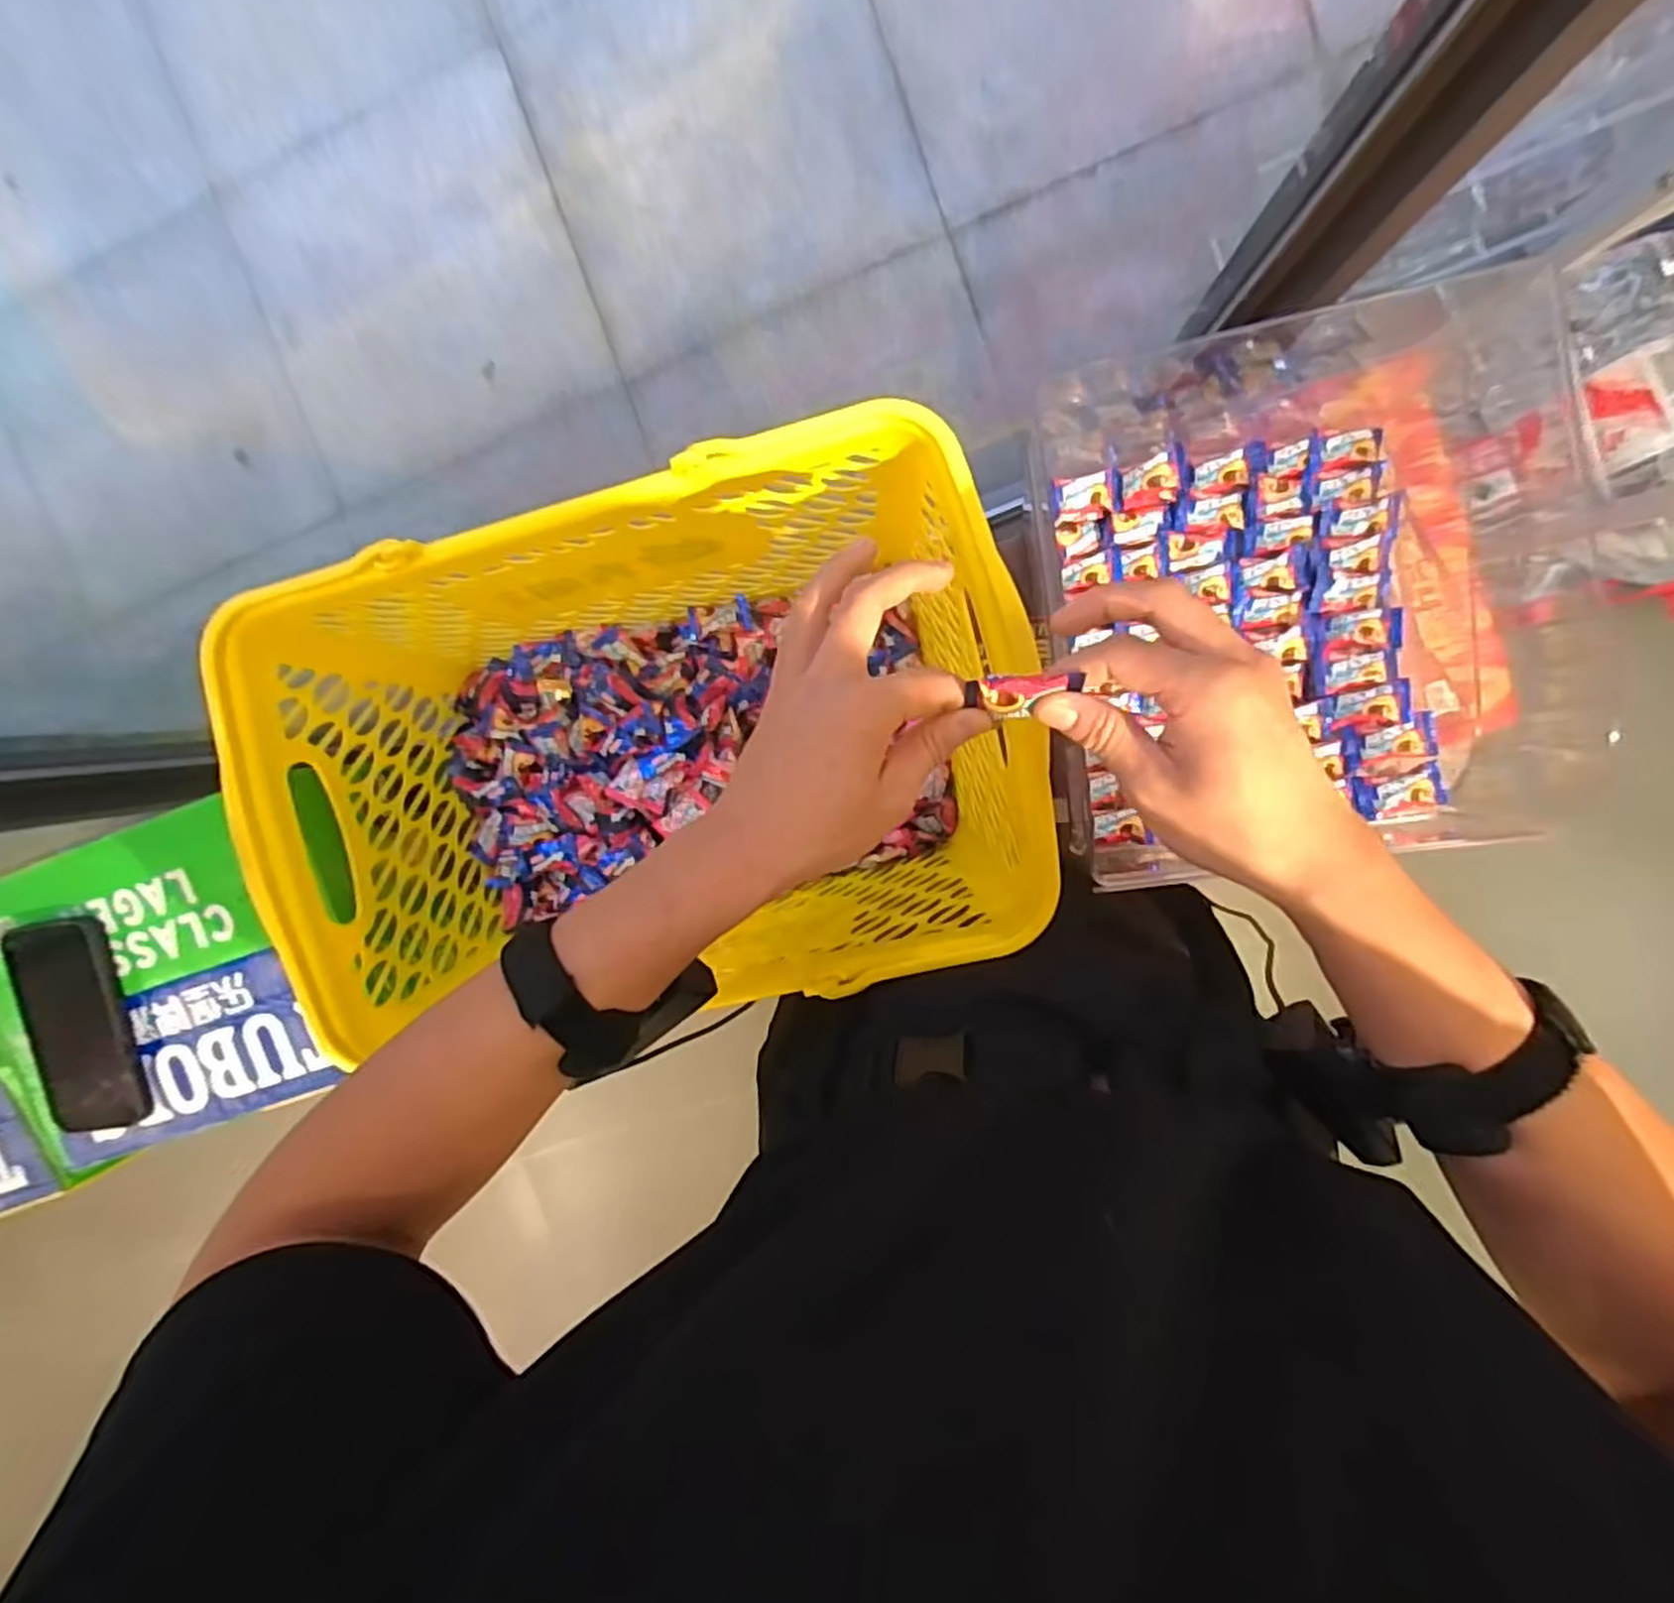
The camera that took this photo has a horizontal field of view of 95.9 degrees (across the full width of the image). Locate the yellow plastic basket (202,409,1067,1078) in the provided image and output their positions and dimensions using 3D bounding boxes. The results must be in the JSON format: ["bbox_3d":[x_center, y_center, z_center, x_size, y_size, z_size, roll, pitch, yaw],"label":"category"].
[{"bbox_3d":[-0.113,-0.035,0.528,0.466,0.210,0.298,-11,96,8],"label":"yellow plastic basket"}]

